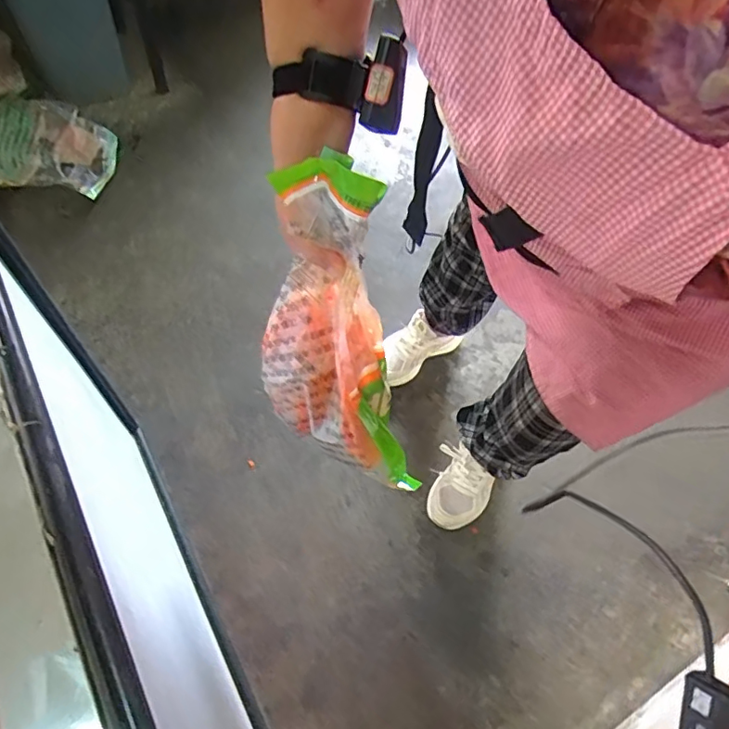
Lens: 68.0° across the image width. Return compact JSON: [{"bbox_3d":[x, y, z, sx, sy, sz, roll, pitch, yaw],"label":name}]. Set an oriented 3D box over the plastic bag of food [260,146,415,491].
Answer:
[{"bbox_3d":[-0.036,-0.033,0.554,0.139,0.347,0.111,-8,35,-9],"label":"plastic bag of food"}]

